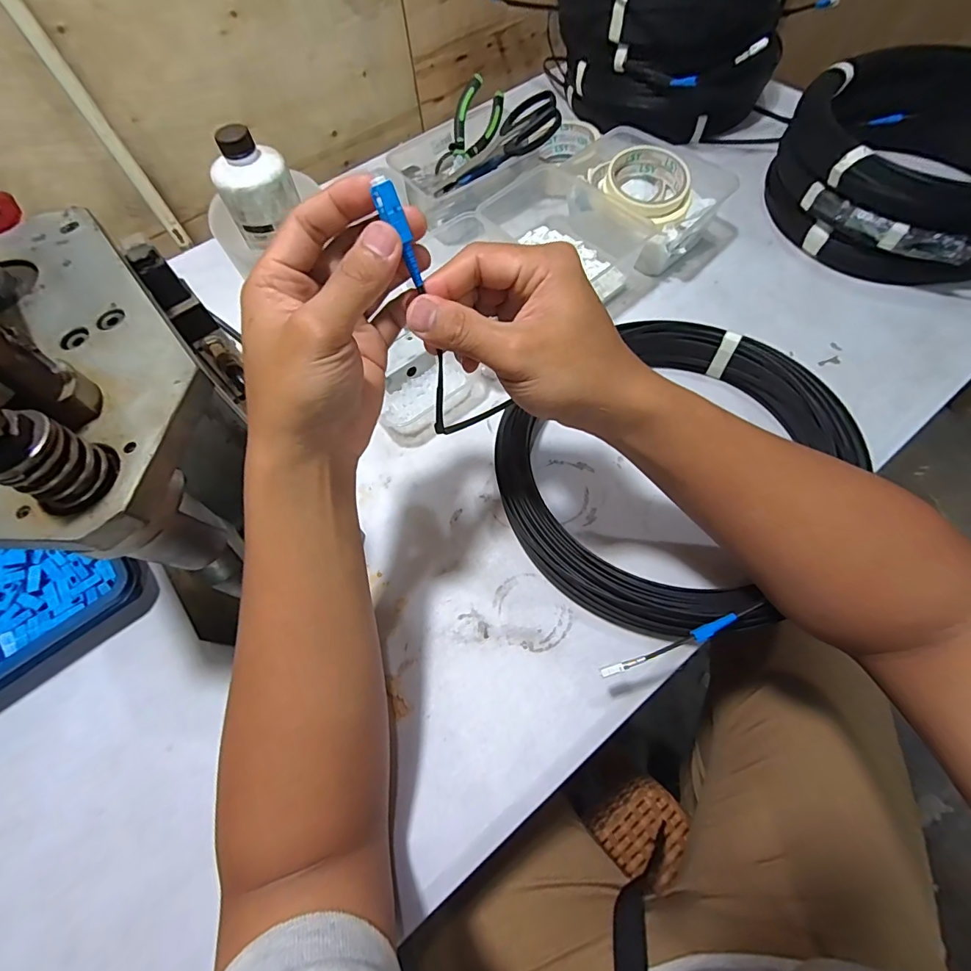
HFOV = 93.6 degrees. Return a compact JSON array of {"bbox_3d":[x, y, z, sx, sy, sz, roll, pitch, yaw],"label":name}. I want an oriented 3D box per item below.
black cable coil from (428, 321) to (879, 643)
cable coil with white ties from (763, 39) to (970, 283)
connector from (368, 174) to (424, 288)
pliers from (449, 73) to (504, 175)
[{"bbox_3d":[0.140,-0.019,0.394,0.328,0.049,0.283,-12,65,-3],"label":"black cable coil"},{"bbox_3d":[0.483,-0.353,0.506,0.286,0.103,0.271,39,72,21],"label":"cable coil with white ties"},{"bbox_3d":[-0.039,-0.118,0.215,0.009,0.048,0.005,-28,39,-10],"label":"connector"},{"bbox_3d":[-0.015,-0.452,0.580,0.053,0.013,0.107,19,104,-22],"label":"pliers"}]

